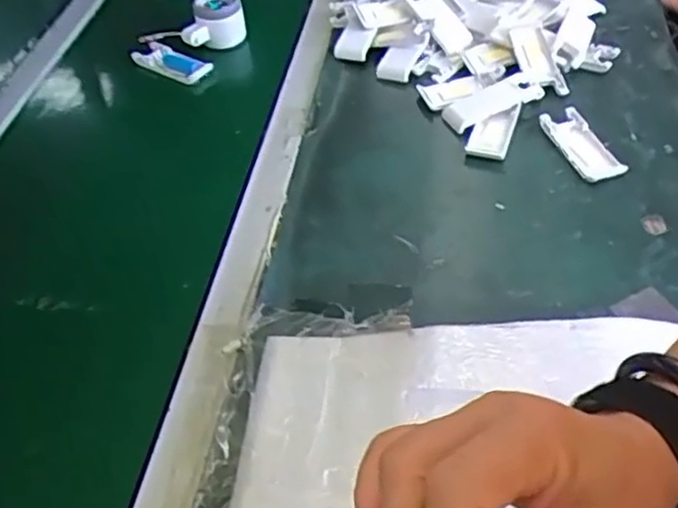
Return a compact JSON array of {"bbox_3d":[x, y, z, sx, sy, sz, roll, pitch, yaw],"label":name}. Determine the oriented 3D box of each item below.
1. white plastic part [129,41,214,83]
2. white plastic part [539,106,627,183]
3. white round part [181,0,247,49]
[{"bbox_3d":[-0.202,-0.232,0.838,0.105,0.019,0.032,24,53,24],"label":"white plastic part"},{"bbox_3d":[0.243,-0.114,0.700,0.044,0.010,0.104,-14,48,-8],"label":"white plastic part"},{"bbox_3d":[-0.154,-0.284,0.862,0.049,0.061,0.076,18,51,20],"label":"white round part"}]

